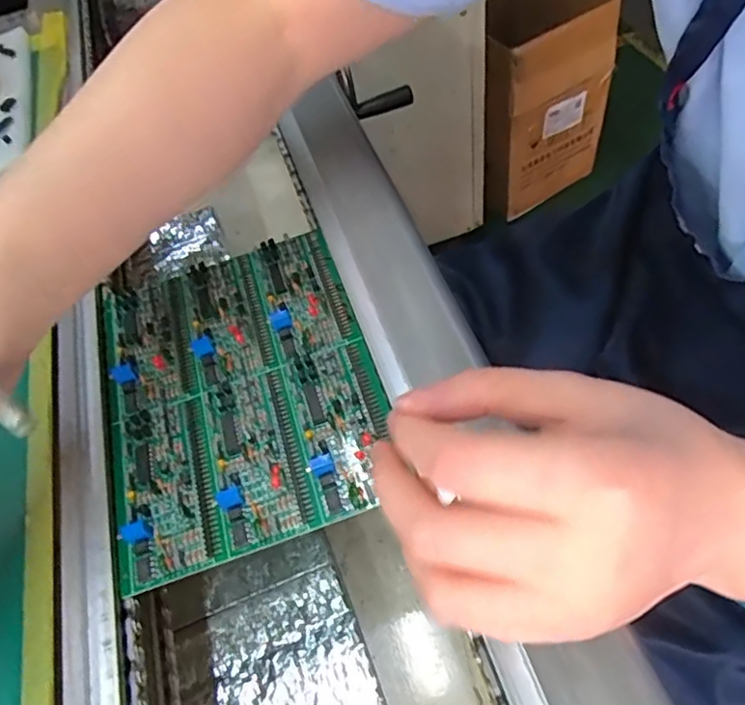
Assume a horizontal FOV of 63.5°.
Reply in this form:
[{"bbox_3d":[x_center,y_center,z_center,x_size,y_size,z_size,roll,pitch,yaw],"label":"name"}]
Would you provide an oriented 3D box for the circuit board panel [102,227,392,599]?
[{"bbox_3d":[-0.065,0.014,0.291,0.123,0.014,0.163,-16,55,-8],"label":"circuit board panel"}]

